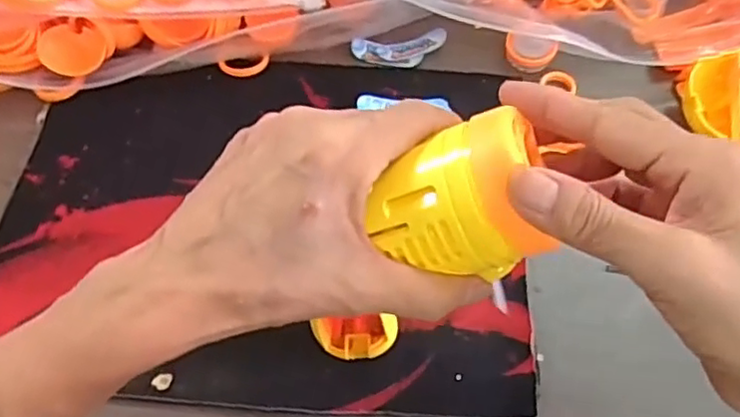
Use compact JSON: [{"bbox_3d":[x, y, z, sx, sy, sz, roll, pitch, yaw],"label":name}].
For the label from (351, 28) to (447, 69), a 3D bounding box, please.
[{"bbox_3d":[0.022,-0.112,0.457,0.065,0.009,0.026,-9,64,-5],"label":"label"}]

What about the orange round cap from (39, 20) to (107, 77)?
[{"bbox_3d":[-0.196,-0.107,0.428,0.042,0.034,0.014,-26,26,3],"label":"orange round cap"}]

